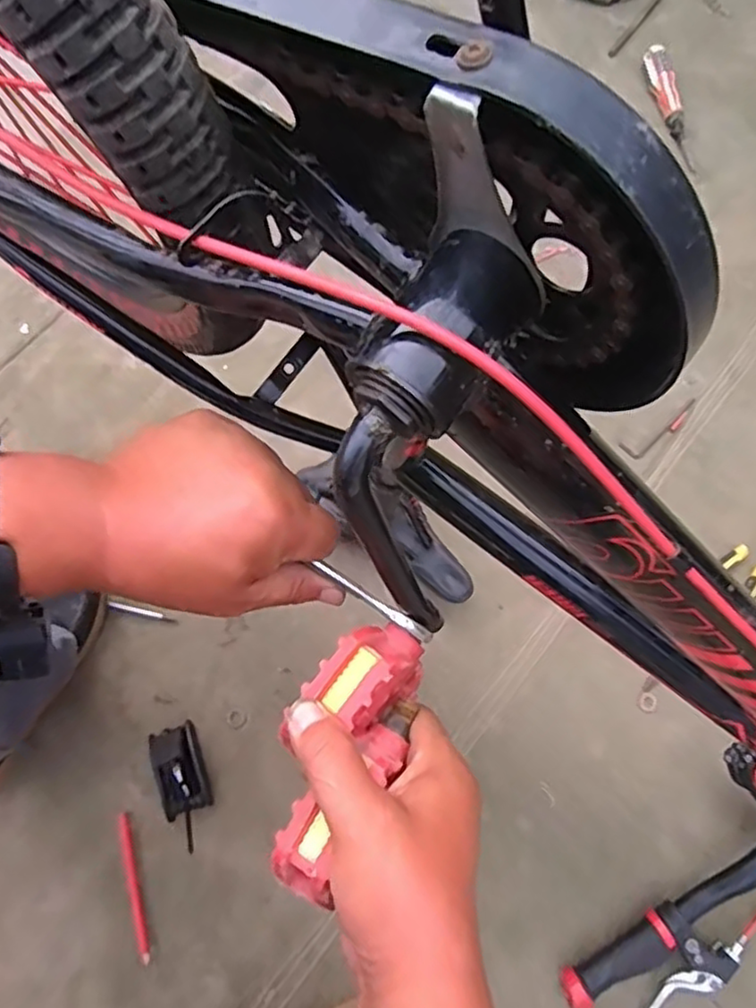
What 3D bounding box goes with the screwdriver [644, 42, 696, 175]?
[{"bbox_3d":[0.394,-0.533,0.912,0.031,0.029,0.186,-9,77,-2],"label":"screwdriver"}]

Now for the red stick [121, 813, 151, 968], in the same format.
[{"bbox_3d":[-0.242,0.380,0.666,0.012,0.005,0.138,-12,77,-3],"label":"red stick"}]

